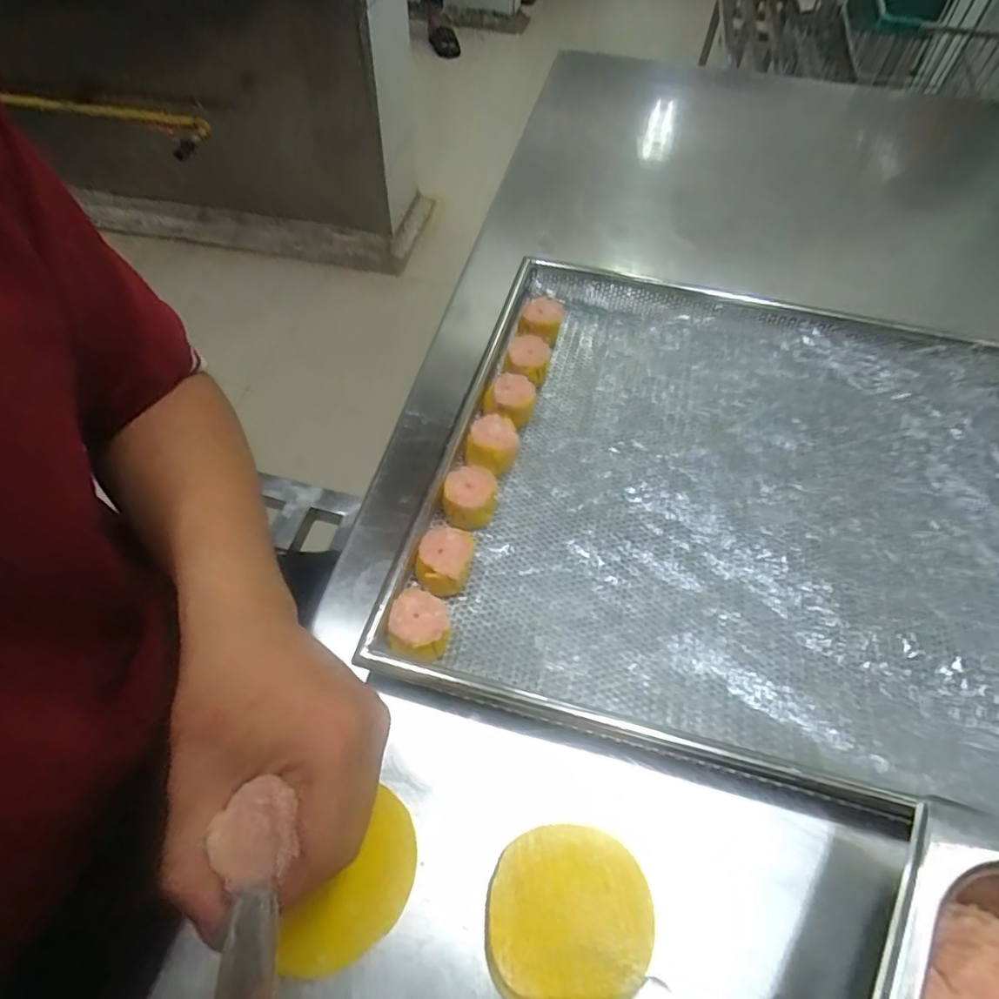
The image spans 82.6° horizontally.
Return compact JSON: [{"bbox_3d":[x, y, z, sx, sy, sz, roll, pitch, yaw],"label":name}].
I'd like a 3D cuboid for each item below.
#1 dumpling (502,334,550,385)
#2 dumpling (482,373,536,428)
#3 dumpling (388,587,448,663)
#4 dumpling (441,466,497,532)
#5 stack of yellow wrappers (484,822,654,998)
[{"bbox_3d":[0.023,-0.111,0.478,0.033,0.034,0.040,11,57,7],"label":"dumpling"},{"bbox_3d":[0.007,-0.072,0.451,0.039,0.035,0.048,6,56,3],"label":"dumpling"},{"bbox_3d":[-0.049,0.078,0.341,0.037,0.036,0.035,0,56,-1],"label":"dumpling"},{"bbox_3d":[-0.020,0.002,0.397,0.035,0.033,0.039,0,56,-1],"label":"dumpling"},{"bbox_3d":[0.033,0.205,0.277,0.077,0.007,0.078,7,56,4],"label":"stack of yellow wrappers"}]

